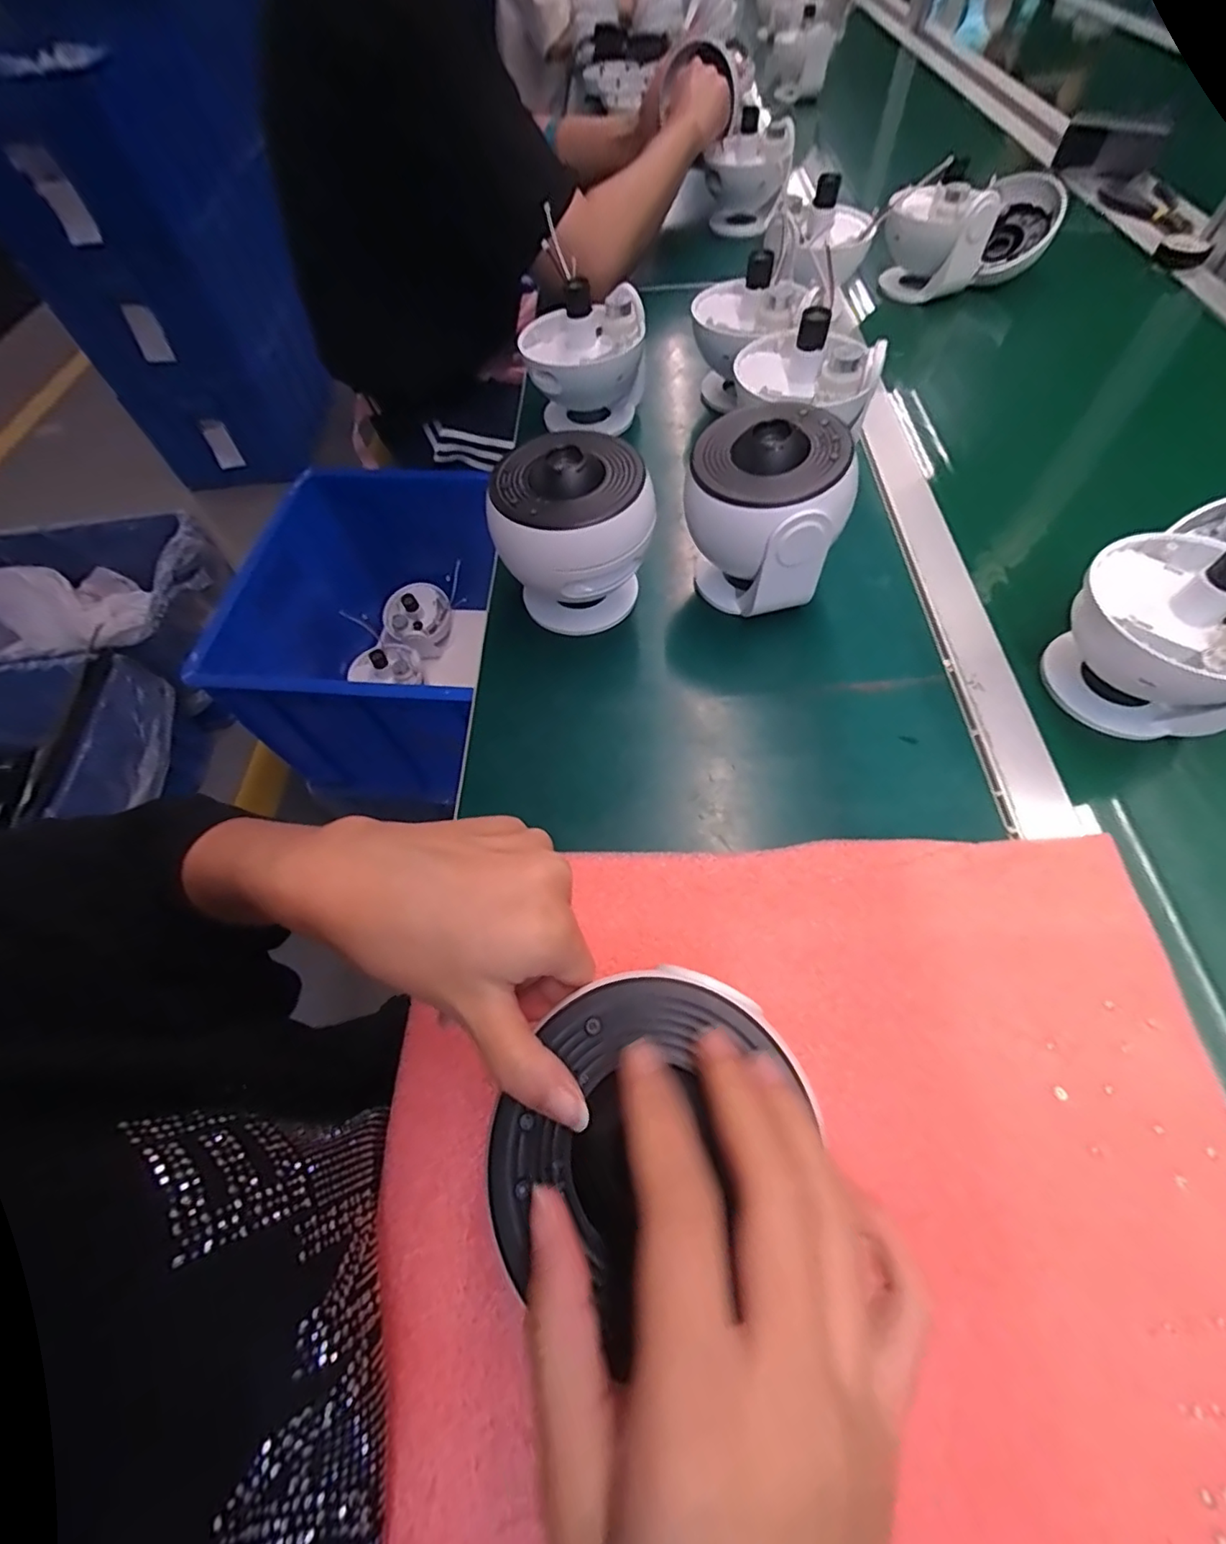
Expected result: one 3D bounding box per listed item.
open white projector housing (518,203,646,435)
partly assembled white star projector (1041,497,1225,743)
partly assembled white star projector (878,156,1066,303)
[{"bbox_3d":[-0.028,-0.406,0.557,0.119,0.118,0.117,-2,61,3],"label":"open white projector housing"},{"bbox_3d":[0.388,-0.108,0.362,0.188,0.112,0.118,-30,63,-13],"label":"partly assembled white star projector"},{"bbox_3d":[0.415,-0.629,0.666,0.191,0.108,0.096,-20,62,-7],"label":"partly assembled white star projector"}]

